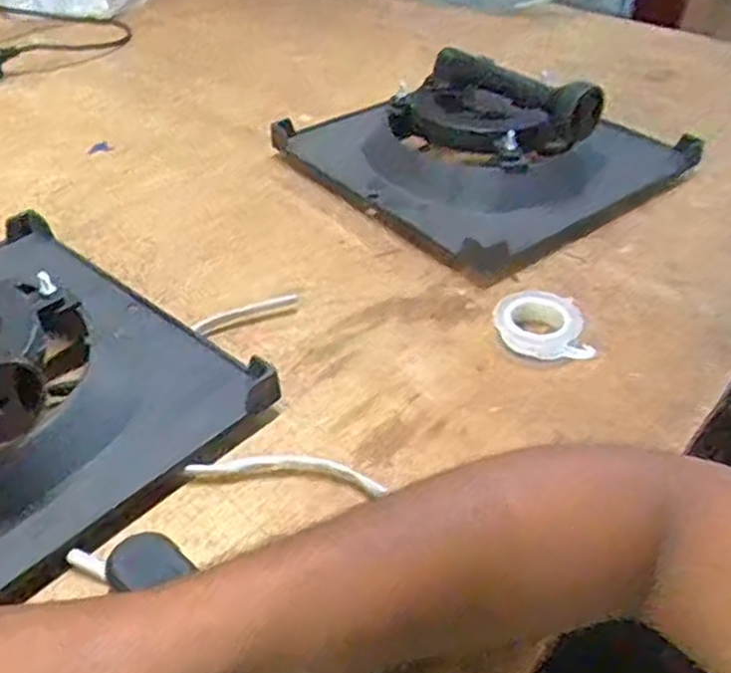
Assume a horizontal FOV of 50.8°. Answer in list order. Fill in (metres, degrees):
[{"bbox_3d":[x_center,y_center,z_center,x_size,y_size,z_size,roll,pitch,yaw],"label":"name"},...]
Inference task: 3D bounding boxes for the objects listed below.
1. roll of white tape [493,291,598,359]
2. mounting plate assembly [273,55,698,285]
[{"bbox_3d":[0.128,-0.012,0.553,0.068,0.021,0.059,5,40,6],"label":"roll of white tape"},{"bbox_3d":[0.109,-0.195,0.717,0.278,0.113,0.277,-24,45,-26],"label":"mounting plate assembly"}]

